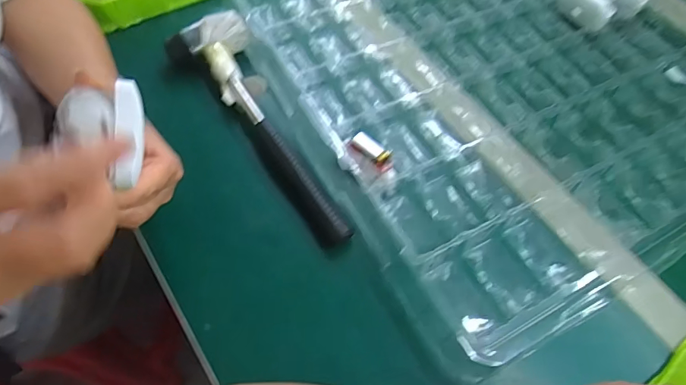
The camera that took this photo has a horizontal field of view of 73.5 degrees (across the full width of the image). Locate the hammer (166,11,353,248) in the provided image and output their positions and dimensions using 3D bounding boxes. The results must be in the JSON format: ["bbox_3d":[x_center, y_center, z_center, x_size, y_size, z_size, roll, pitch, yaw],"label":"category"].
[{"bbox_3d":[-0.080,-0.061,0.415,0.074,0.041,0.260,-24,65,-17],"label":"hammer"}]

